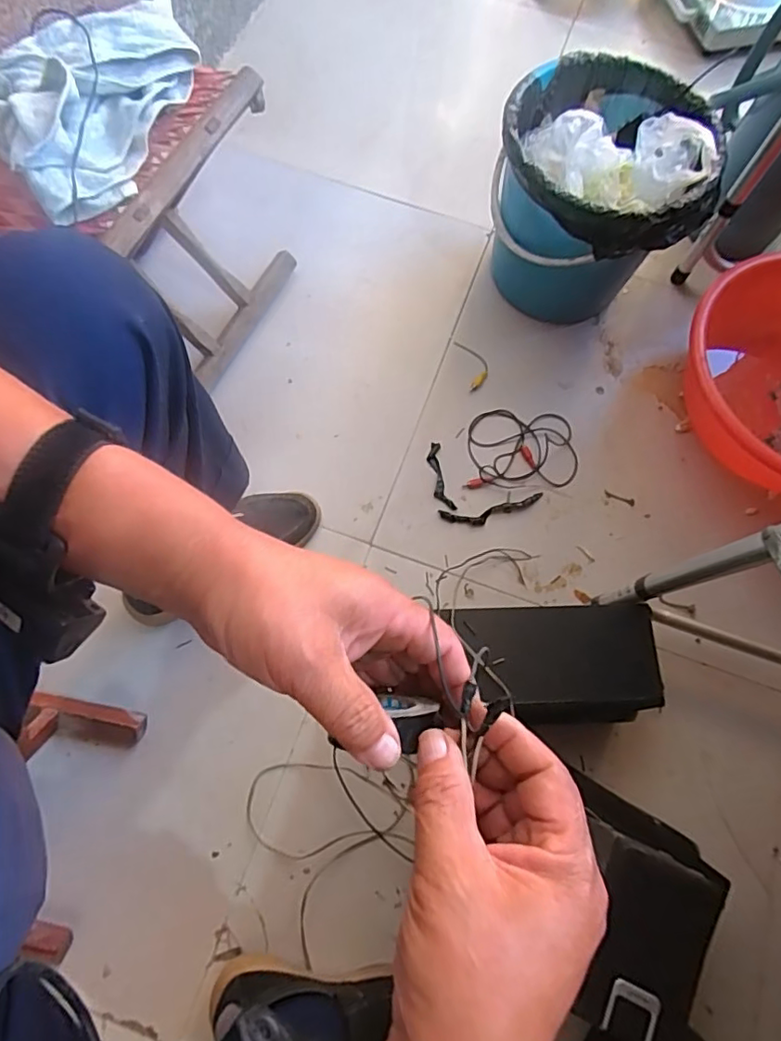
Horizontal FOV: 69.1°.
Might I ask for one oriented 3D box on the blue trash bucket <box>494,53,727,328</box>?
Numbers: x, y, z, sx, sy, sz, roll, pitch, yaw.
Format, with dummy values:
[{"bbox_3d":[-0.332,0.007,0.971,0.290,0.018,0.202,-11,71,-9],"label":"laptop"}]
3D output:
[{"bbox_3d":[0.274,-0.448,0.814,0.253,0.293,0.254,1,72,-2],"label":"blue trash bucket"}]

